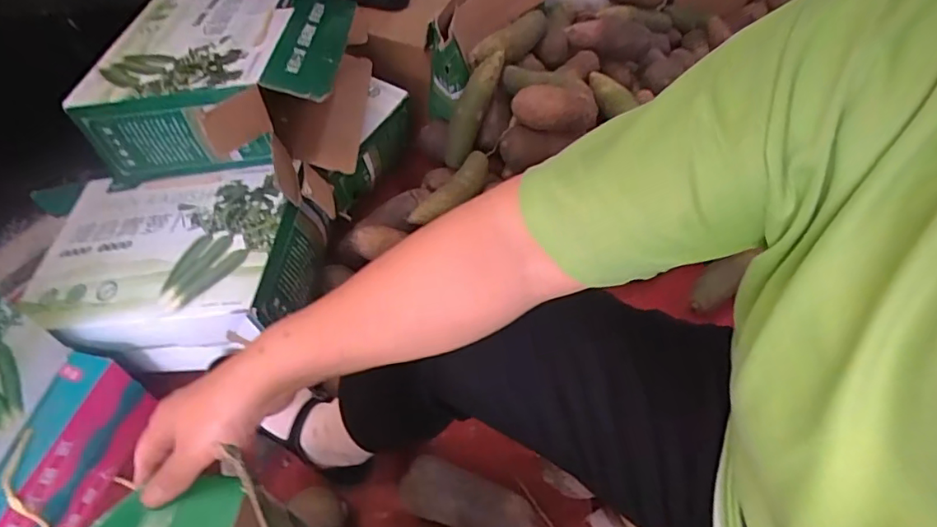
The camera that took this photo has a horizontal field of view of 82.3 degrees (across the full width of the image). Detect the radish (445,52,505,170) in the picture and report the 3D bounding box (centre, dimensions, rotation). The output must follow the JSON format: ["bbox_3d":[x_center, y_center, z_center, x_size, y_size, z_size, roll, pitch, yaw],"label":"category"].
[{"bbox_3d":[0.008,-0.288,0.995,0.057,0.048,0.217,22,93,13],"label":"radish"}]

